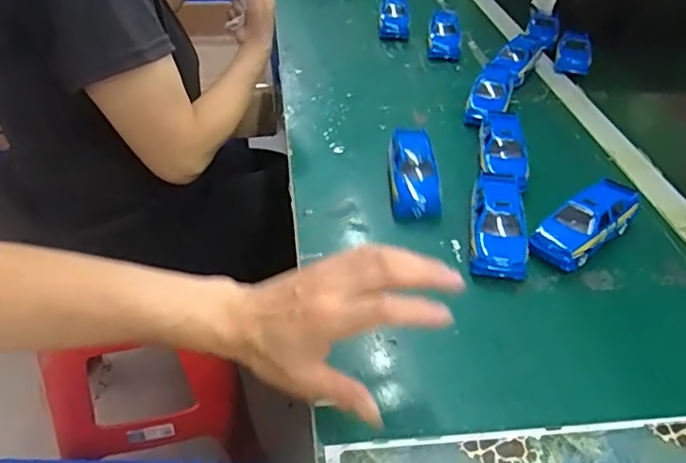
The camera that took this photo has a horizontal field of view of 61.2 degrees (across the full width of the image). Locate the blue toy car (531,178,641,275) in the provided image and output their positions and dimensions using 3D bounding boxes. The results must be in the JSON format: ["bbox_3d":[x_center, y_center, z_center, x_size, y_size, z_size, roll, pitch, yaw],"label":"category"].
[{"bbox_3d":[0.243,-0.007,0.583,0.127,0.047,0.053,-30,50,-33],"label":"blue toy car"}]

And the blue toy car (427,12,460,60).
[{"bbox_3d":[0.169,-0.324,0.964,0.054,0.044,0.095,6,40,4],"label":"blue toy car"}]

